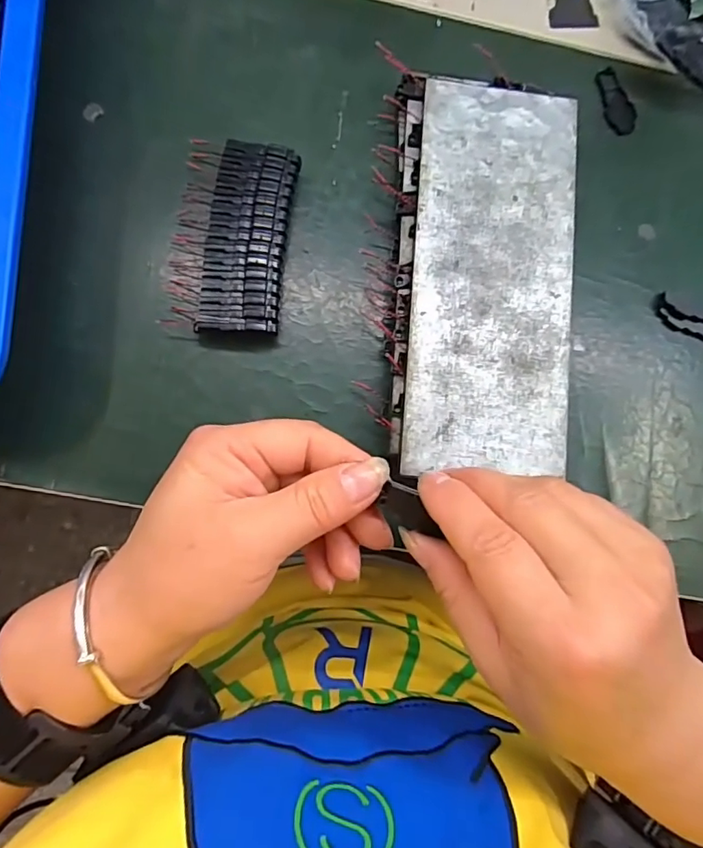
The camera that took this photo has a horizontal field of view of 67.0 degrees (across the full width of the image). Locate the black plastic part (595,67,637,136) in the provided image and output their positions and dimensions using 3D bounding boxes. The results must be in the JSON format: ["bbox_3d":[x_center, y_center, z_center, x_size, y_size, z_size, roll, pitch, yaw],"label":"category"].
[{"bbox_3d":[0.151,-0.185,0.302,0.018,0.004,0.039,-19,87,-6],"label":"black plastic part"}]

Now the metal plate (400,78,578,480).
[{"bbox_3d":[0.069,-0.073,0.258,0.078,0.004,0.189,6,84,-5],"label":"metal plate"}]

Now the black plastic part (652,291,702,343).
[{"bbox_3d":[0.184,-0.056,0.291,0.041,0.006,0.015,33,83,-2],"label":"black plastic part"}]

